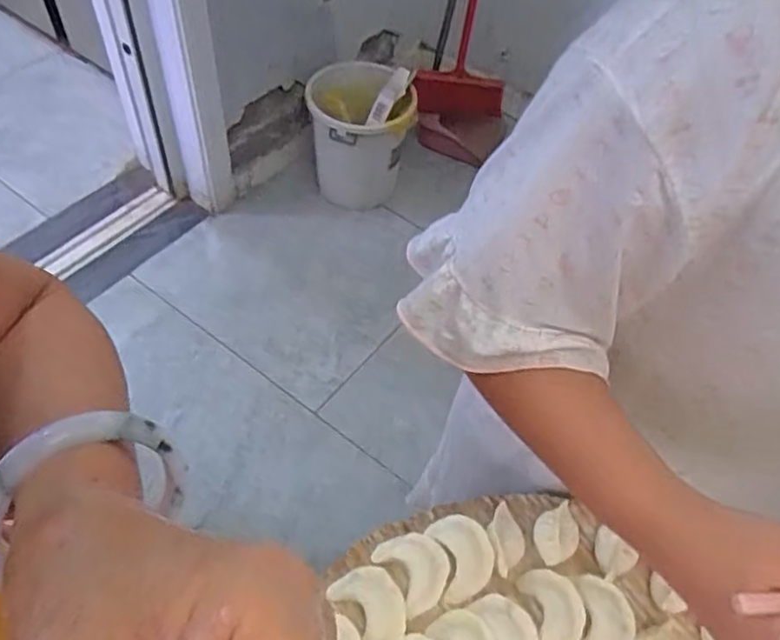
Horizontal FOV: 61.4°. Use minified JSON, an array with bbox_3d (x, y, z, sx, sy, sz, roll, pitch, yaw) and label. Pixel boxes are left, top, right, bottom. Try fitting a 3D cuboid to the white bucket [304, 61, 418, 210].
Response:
[{"bbox_3d":[-0.077,-0.461,1.630,0.250,0.277,0.253,3,54,-4],"label":"white bucket"}]

